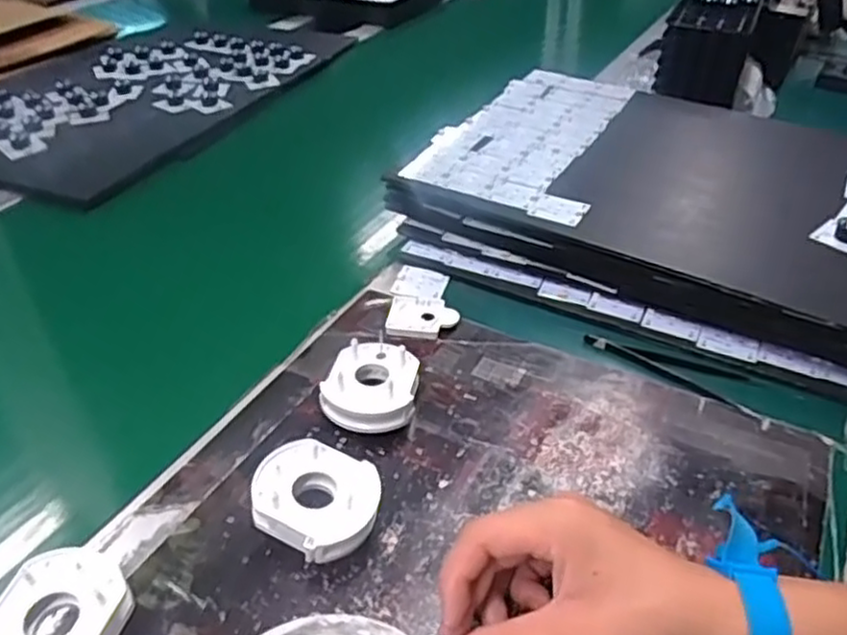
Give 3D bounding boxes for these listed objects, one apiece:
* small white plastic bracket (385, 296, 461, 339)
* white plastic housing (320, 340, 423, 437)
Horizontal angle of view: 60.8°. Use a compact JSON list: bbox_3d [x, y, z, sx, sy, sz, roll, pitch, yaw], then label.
[{"bbox_3d":[-0.001,-0.001,0.578,0.055,0.009,0.045,4,38,3],"label":"small white plastic bracket"},{"bbox_3d":[-0.036,0.048,0.495,0.062,0.035,0.066,3,38,1],"label":"white plastic housing"}]

